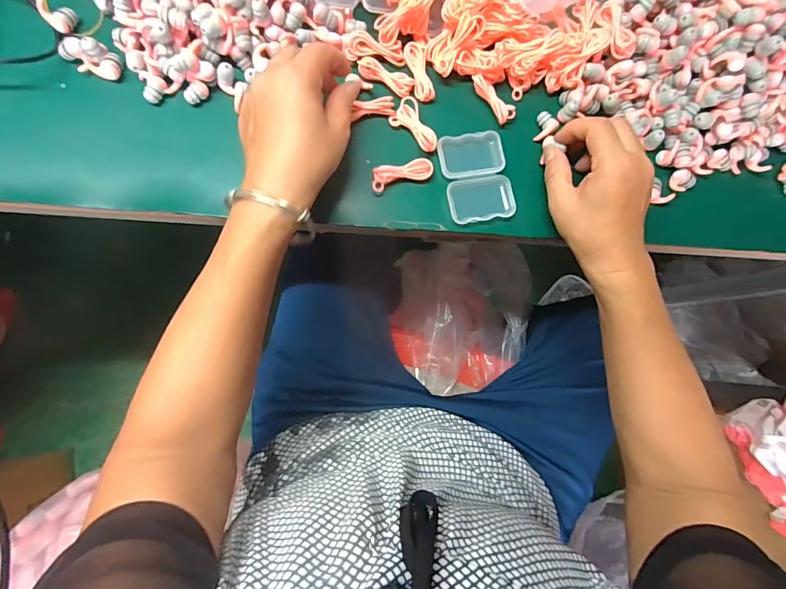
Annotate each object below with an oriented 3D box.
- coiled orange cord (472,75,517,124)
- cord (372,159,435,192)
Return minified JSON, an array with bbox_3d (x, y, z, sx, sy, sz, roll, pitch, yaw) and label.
[{"bbox_3d":[0.088,-0.171,0.343,0.018,0.010,0.047,-30,87,-9],"label":"coiled orange cord"},{"bbox_3d":[0.007,-0.100,0.327,0.052,0.008,0.019,-18,85,-8],"label":"cord"}]

